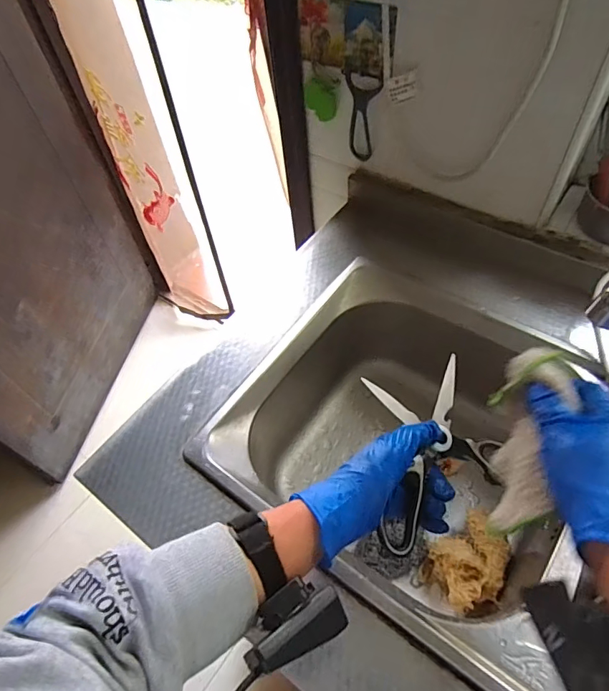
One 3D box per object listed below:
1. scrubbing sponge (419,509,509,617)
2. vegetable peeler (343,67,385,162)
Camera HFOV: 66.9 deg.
[{"bbox_3d":[0.217,0.283,0.604,0.114,0.050,0.087,-34,58,-18],"label":"scrubbing sponge"},{"bbox_3d":[0.084,-0.332,0.681,0.018,0.130,0.062,-38,59,-20],"label":"vegetable peeler"}]

